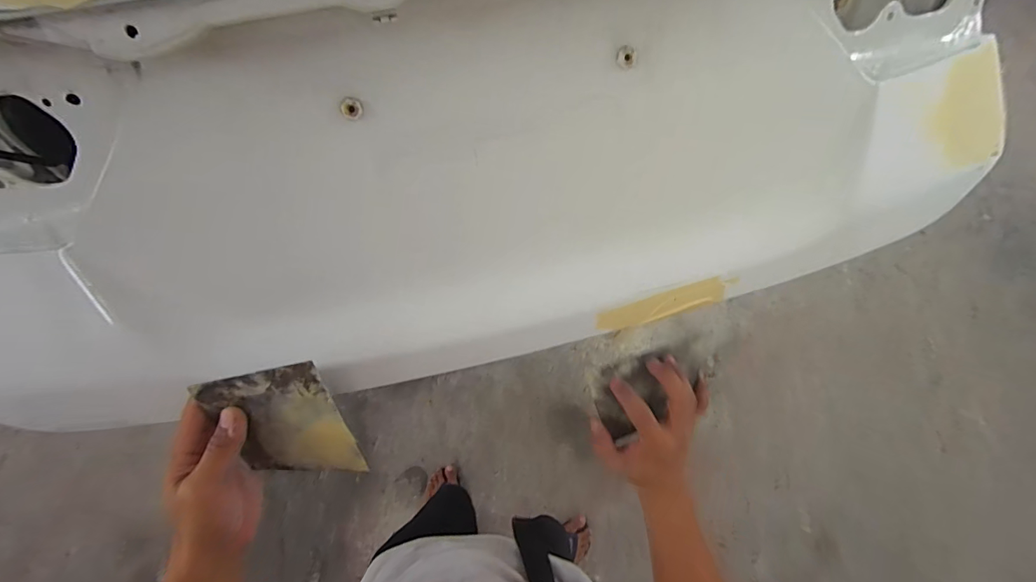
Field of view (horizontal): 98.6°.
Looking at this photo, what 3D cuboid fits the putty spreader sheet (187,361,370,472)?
[{"bbox_3d":[-0.190,0.108,0.362,0.098,0.132,0.007,-5,37,2],"label":"putty spreader sheet"}]

